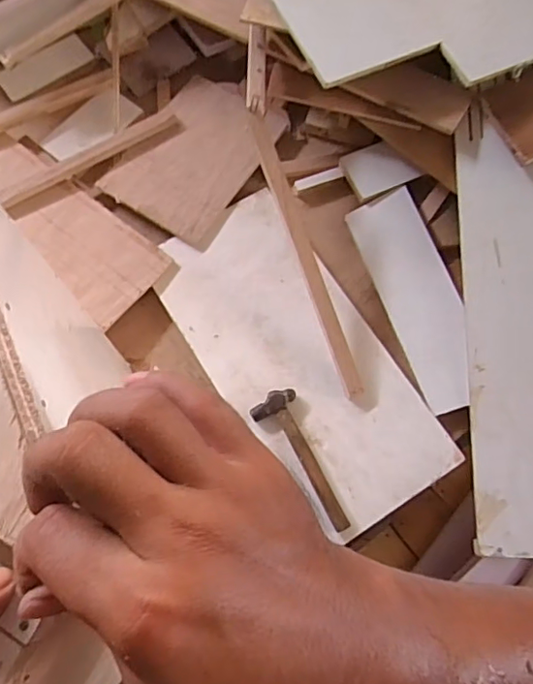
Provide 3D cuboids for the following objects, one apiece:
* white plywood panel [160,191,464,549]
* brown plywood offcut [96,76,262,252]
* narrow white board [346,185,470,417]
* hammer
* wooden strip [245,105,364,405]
[{"bbox_3d":[0.039,0.019,0.741,0.215,0.013,0.458,-34,75,-8],"label":"white plywood panel"},{"bbox_3d":[-0.103,-0.280,0.825,0.180,0.009,0.249,33,74,8],"label":"brown plywood offcut"},{"bbox_3d":[0.212,-0.062,0.760,0.094,0.010,0.312,-24,73,14],"label":"narrow white board"},{"bbox_3d":[0.048,0.151,0.696,0.058,0.020,0.189,-27,75,-10],"label":"hammer"},{"bbox_3d":[0.053,-0.113,0.716,0.024,0.017,0.387,-20,90,-8],"label":"wooden strip"}]

